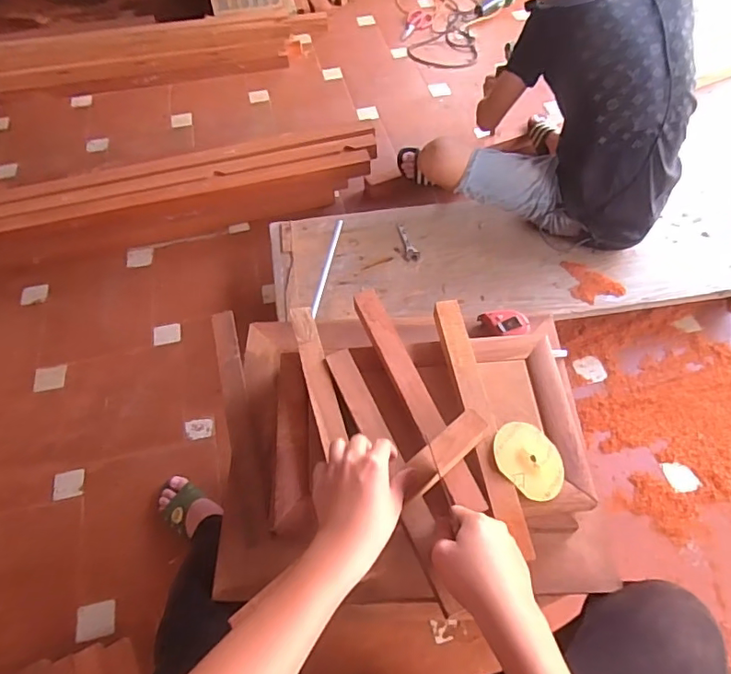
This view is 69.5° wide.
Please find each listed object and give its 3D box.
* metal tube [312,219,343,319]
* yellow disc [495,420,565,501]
[{"bbox_3d":[-0.100,-0.185,1.373,0.018,0.009,0.331,7,57,7],"label":"metal tube"},{"bbox_3d":[0.192,0.142,0.614,0.087,0.009,0.090,-12,62,-30],"label":"yellow disc"}]

